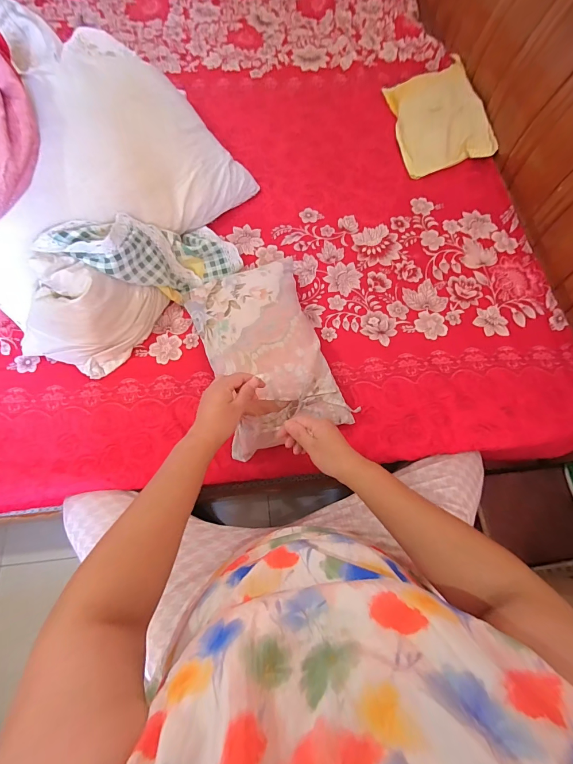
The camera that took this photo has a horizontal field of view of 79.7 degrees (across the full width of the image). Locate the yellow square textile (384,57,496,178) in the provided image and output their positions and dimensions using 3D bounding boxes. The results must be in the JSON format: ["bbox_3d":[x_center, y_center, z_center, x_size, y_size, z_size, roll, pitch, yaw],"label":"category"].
[{"bbox_3d":[0.425,-0.760,0.976,0.220,0.084,0.360,-7,70,-5],"label":"yellow square textile"}]

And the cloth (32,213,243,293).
[{"bbox_3d":[-0.286,-0.270,0.723,0.382,0.101,0.167,-11,67,-40],"label":"cloth"}]

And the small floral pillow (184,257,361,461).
[{"bbox_3d":[-0.041,-0.071,0.664,0.230,0.098,0.373,-18,72,-9],"label":"small floral pillow"}]

